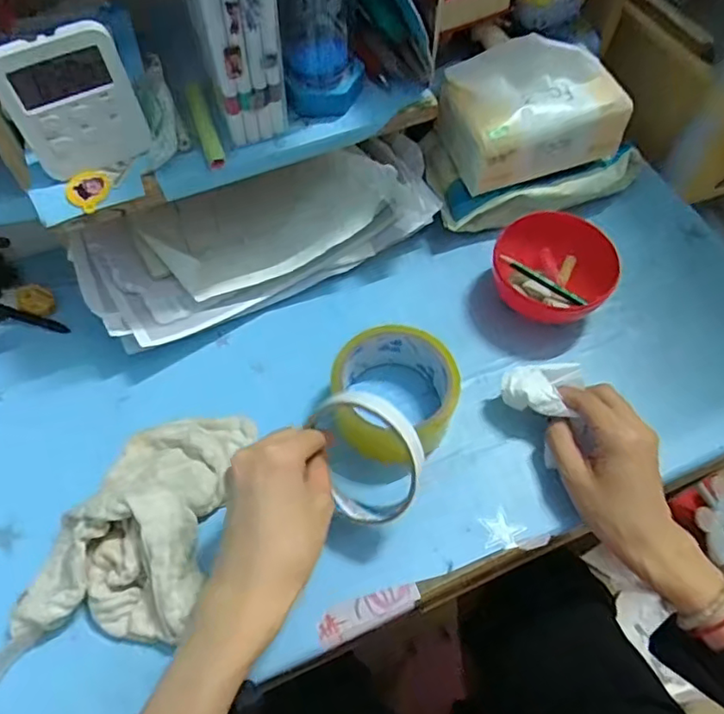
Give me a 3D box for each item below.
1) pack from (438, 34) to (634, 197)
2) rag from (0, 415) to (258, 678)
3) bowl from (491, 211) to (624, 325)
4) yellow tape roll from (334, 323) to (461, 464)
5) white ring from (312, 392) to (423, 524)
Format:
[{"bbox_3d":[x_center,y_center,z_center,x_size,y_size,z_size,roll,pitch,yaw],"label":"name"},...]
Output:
[{"bbox_3d":[0.145,-0.211,0.498,0.138,0.083,0.086,-24,63,-13],"label":"pack"},{"bbox_3d":[-0.151,0.121,0.379,0.105,0.046,0.212,14,61,8],"label":"rag"},{"bbox_3d":[0.161,-0.072,0.500,0.097,0.056,0.083,40,68,20],"label":"bowl"},{"bbox_3d":[0.026,0.027,0.439,0.093,0.054,0.086,0,60,0],"label":"yellow tape roll"},{"bbox_3d":[0.002,0.063,0.377,0.085,0.078,0.014,53,31,0],"label":"white ring"}]

